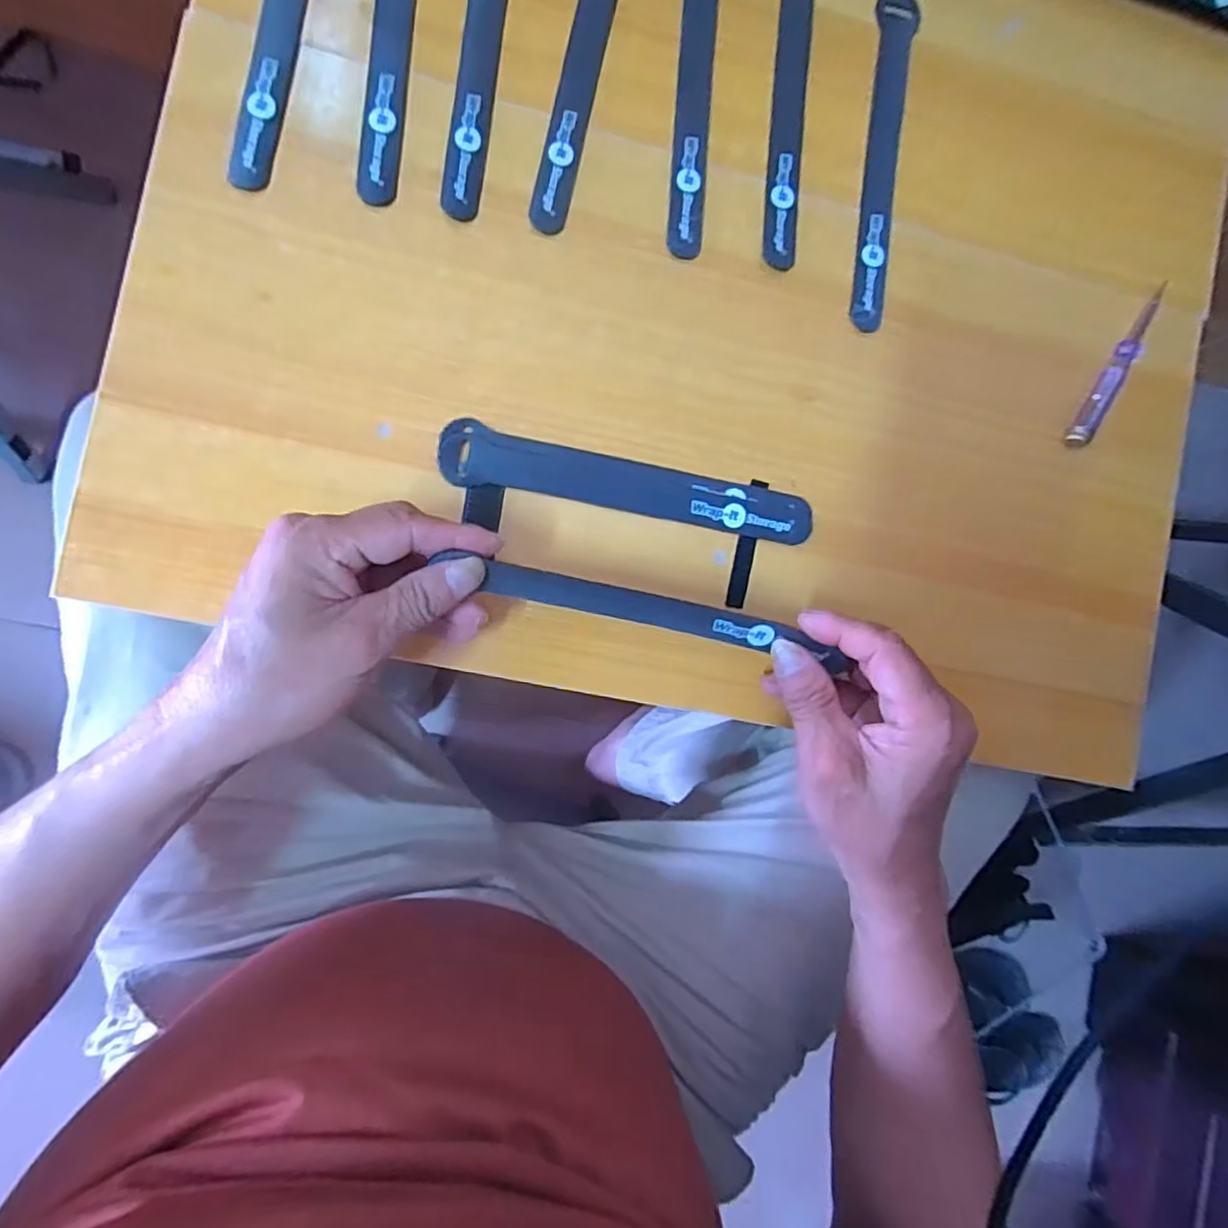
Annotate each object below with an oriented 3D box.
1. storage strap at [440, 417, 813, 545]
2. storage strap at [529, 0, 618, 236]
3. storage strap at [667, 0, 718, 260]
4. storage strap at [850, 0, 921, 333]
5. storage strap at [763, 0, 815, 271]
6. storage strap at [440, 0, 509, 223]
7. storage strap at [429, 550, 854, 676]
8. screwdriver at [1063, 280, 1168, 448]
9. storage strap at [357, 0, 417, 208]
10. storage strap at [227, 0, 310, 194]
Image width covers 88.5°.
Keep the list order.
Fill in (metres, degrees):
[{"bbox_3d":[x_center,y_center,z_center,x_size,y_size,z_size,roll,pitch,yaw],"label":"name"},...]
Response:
[{"bbox_3d":[0.010,-0.068,0.339,0.197,0.011,0.031,11,88,-8],"label":"storage strap"},{"bbox_3d":[-0.015,-0.300,0.339,0.025,0.004,0.196,12,88,-11],"label":"storage strap"},{"bbox_3d":[0.044,-0.295,0.347,0.023,0.004,0.197,6,88,-7],"label":"storage strap"},{"bbox_3d":[0.154,-0.259,0.361,0.022,0.004,0.193,7,88,-6],"label":"storage strap"},{"bbox_3d":[0.099,-0.292,0.354,0.024,0.004,0.195,6,88,-8],"label":"storage strap"},{"bbox_3d":[-0.068,-0.302,0.330,0.024,0.004,0.192,7,89,-10],"label":"storage strap"},{"bbox_3d":[0.017,-0.002,0.302,0.196,0.016,0.017,13,90,-5],"label":"storage strap"},{"bbox_3d":[0.304,-0.152,0.373,0.011,0.016,0.121,34,86,-7],"label":"screwdriver"},{"bbox_3d":[-0.111,-0.310,0.323,0.024,0.004,0.197,5,89,-8],"label":"storage strap"},{"bbox_3d":[-0.164,-0.311,0.316,0.023,0.005,0.196,10,89,-8],"label":"storage strap"}]

